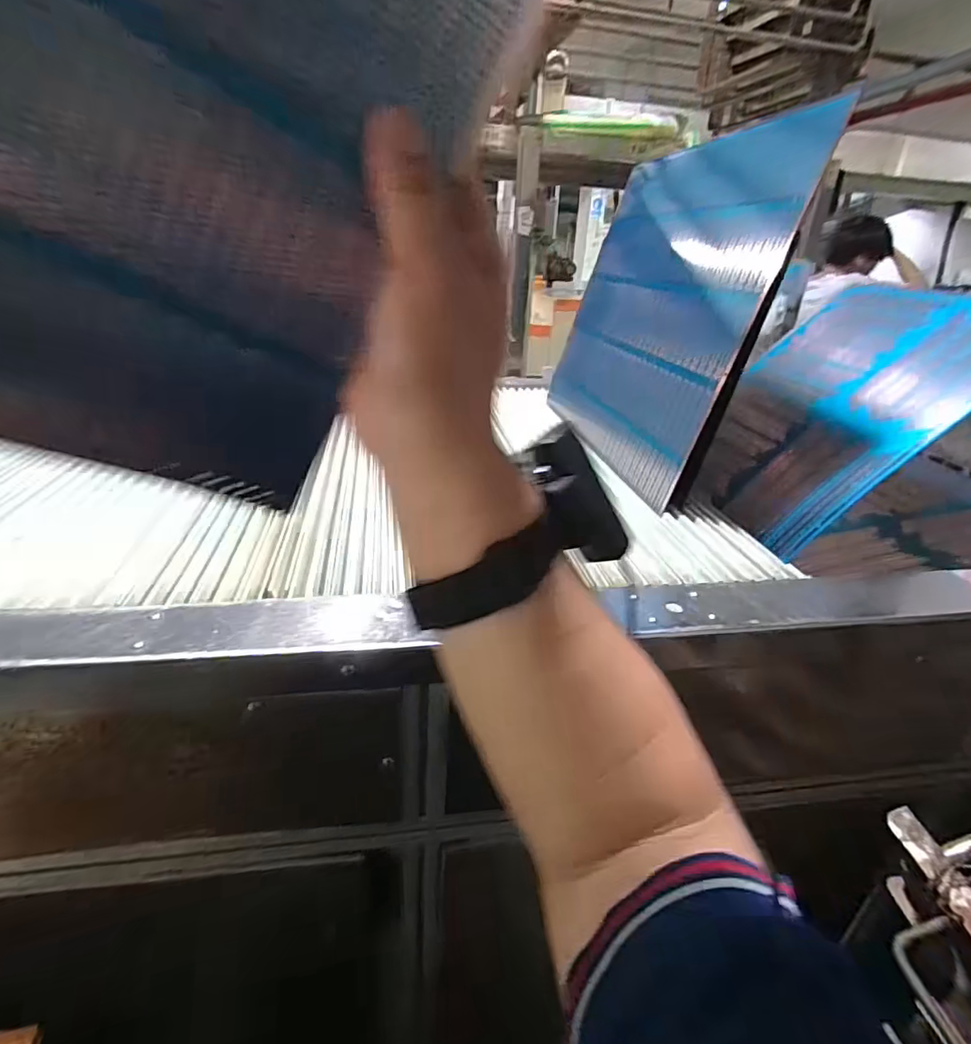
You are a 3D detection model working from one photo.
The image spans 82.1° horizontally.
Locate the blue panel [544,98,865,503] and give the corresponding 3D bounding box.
[{"bbox_3d":[0.202,-0.269,0.706,0.012,0.372,0.425,10,24,-17],"label":"blue panel"}]

